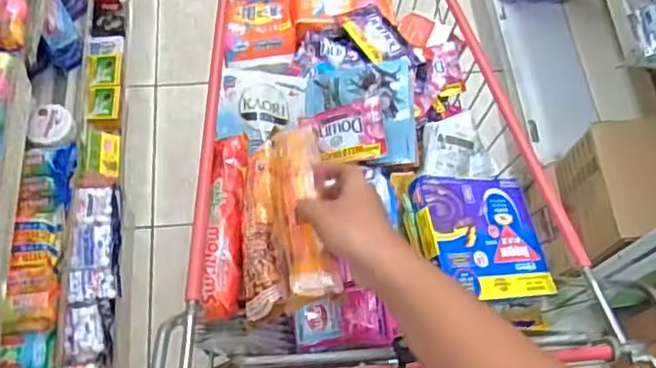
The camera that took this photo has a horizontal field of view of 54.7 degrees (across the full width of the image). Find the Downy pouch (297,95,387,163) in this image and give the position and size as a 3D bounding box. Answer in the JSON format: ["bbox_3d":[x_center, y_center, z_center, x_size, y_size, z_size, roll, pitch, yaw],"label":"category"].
[{"bbox_3d":[0.018,-0.059,0.760,0.101,0.014,0.073,-11,75,16],"label":"Downy pouch"}]

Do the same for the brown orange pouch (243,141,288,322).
[{"bbox_3d":[-0.065,0.039,0.634,0.038,0.044,0.192,-3,64,-5],"label":"brown orange pouch"}]

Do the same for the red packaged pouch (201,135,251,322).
[{"bbox_3d":[-0.103,0.037,0.645,0.036,0.023,0.201,1,63,-3],"label":"red packaged pouch"}]

